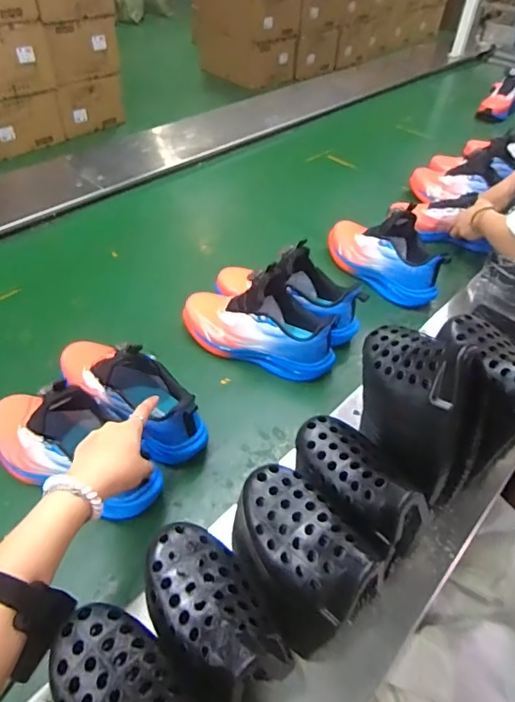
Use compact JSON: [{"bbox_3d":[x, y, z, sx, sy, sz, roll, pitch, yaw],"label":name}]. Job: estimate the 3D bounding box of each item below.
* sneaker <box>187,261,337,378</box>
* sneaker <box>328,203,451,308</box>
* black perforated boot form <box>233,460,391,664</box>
[{"bbox_3d":[0.002,-0.047,0.768,0.269,0.145,0.093,13,46,9],"label":"sneaker"},{"bbox_3d":[0.257,-0.211,0.924,0.258,0.141,0.090,36,53,28],"label":"sneaker"},{"bbox_3d":[0.037,0.178,0.432,0.086,0.058,0.151,-25,52,-26],"label":"black perforated boot form"}]

